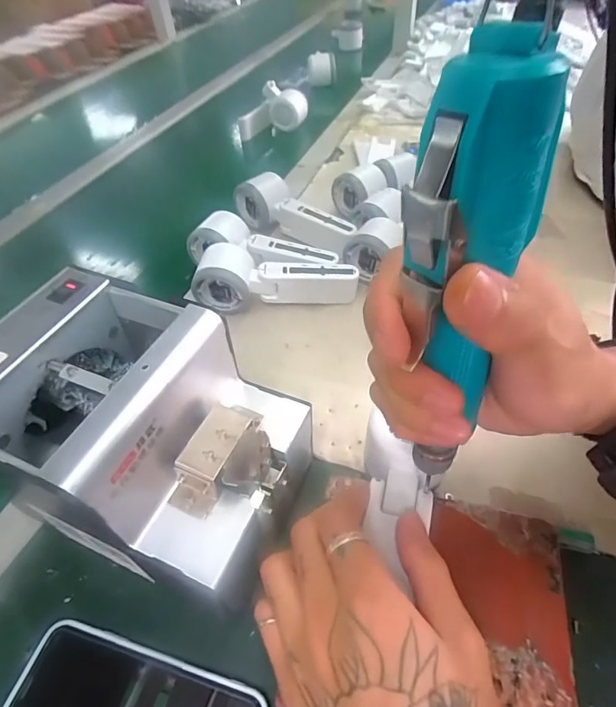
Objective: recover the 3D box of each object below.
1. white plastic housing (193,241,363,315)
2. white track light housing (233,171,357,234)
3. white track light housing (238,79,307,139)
[{"bbox_3d":[-0.033,-0.074,0.457,0.164,0.058,0.050,4,48,7],"label":"white plastic housing"},{"bbox_3d":[-0.014,-0.180,0.539,0.169,0.055,0.051,21,53,20],"label":"white track light housing"},{"bbox_3d":[-0.063,-0.427,0.767,0.118,0.067,0.062,-6,48,-2],"label":"white track light housing"}]

